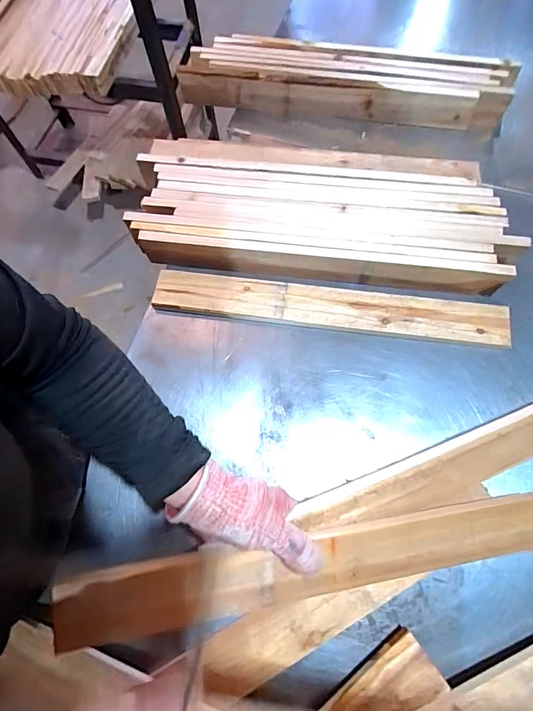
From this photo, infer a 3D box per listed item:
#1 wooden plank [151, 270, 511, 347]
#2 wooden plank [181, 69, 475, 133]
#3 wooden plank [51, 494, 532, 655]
[{"bbox_3d":[0.081,-0.068,0.537,0.483,0.020,0.062,8,70,5],"label":"wooden plank"},{"bbox_3d":[0.090,-0.438,0.646,0.492,0.053,0.029,11,70,6],"label":"wooden plank"},{"bbox_3d":[0.060,0.198,0.364,0.469,0.013,0.066,-3,93,-13],"label":"wooden plank"}]

